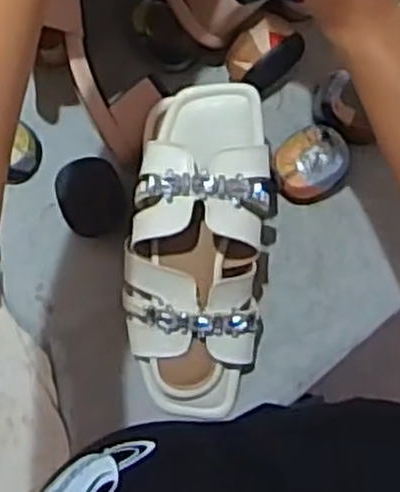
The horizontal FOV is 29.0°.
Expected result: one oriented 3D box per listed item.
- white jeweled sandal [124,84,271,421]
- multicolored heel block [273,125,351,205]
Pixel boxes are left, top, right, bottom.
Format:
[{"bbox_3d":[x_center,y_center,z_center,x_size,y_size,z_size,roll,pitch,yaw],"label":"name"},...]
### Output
[{"bbox_3d":[-0.004,0.007,0.587,0.105,0.054,0.252,4,97,3],"label":"white jeweled sandal"},{"bbox_3d":[0.090,-0.064,0.626,0.058,0.034,0.052,-38,81,-4],"label":"multicolored heel block"}]

